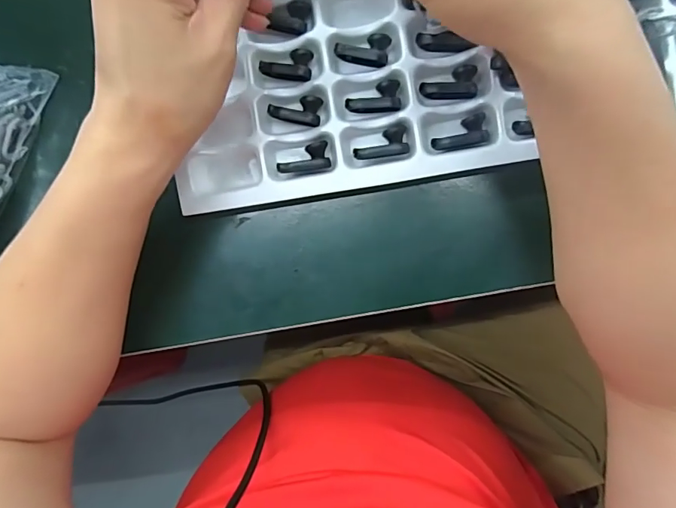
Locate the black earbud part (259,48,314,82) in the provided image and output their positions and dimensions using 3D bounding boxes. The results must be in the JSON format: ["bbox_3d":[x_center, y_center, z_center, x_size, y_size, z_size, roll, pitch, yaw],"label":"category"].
[{"bbox_3d":[-0.035,-0.126,0.306,0.035,0.008,0.020,8,91,8],"label":"black earbud part"}]

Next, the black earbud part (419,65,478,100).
[{"bbox_3d":[0.071,-0.109,0.293,0.035,0.011,0.019,3,91,8],"label":"black earbud part"}]

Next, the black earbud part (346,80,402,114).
[{"bbox_3d":[0.023,-0.102,0.299,0.035,0.007,0.019,-3,90,8],"label":"black earbud part"}]

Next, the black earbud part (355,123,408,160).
[{"bbox_3d":[0.028,-0.072,0.298,0.035,0.006,0.018,-9,89,8],"label":"black earbud part"}]

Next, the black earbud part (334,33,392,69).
[{"bbox_3d":[0.017,-0.135,0.301,0.034,0.011,0.019,17,92,7],"label":"black earbud part"}]

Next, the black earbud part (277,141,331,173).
[{"bbox_3d":[-0.023,-0.063,0.305,0.034,0.009,0.016,-9,89,8],"label":"black earbud part"}]

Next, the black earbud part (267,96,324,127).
[{"bbox_3d":[-0.029,-0.096,0.304,0.035,0.007,0.019,10,91,7],"label":"black earbud part"}]

